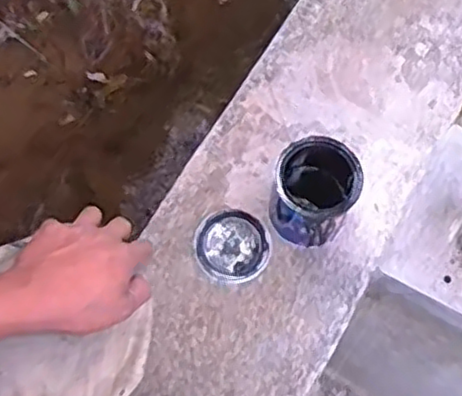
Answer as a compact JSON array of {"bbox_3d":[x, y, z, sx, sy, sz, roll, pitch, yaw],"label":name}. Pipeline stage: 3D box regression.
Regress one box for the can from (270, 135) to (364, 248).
[{"bbox_3d":[0.108,-0.006,0.928,0.102,0.133,0.116,-5,69,-5],"label":"can"}]

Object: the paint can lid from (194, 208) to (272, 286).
[{"bbox_3d":[0.001,0.066,0.966,0.103,0.005,0.101,1,69,-3],"label":"paint can lid"}]

